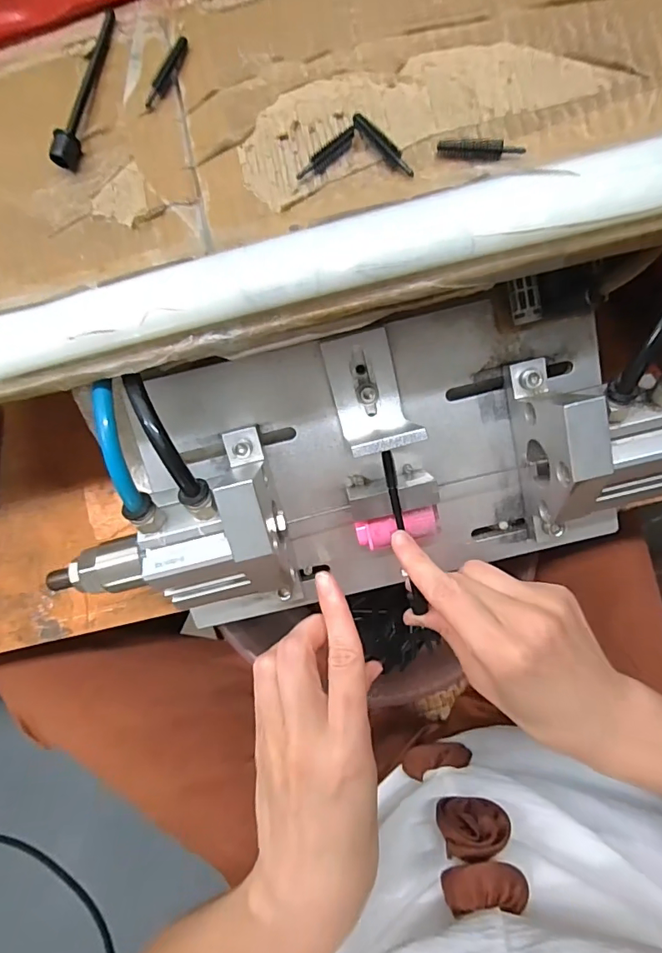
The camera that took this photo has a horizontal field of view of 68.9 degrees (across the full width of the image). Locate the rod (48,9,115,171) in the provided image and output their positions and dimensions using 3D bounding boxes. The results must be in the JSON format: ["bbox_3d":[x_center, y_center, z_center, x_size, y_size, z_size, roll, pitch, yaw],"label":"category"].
[{"bbox_3d":[-0.107,-0.171,0.211,0.008,0.009,0.074,15,87,5],"label":"rod"}]

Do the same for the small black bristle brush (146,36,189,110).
[{"bbox_3d":[-0.072,-0.176,0.211,0.005,0.004,0.034,29,89,6],"label":"small black bristle brush"}]

